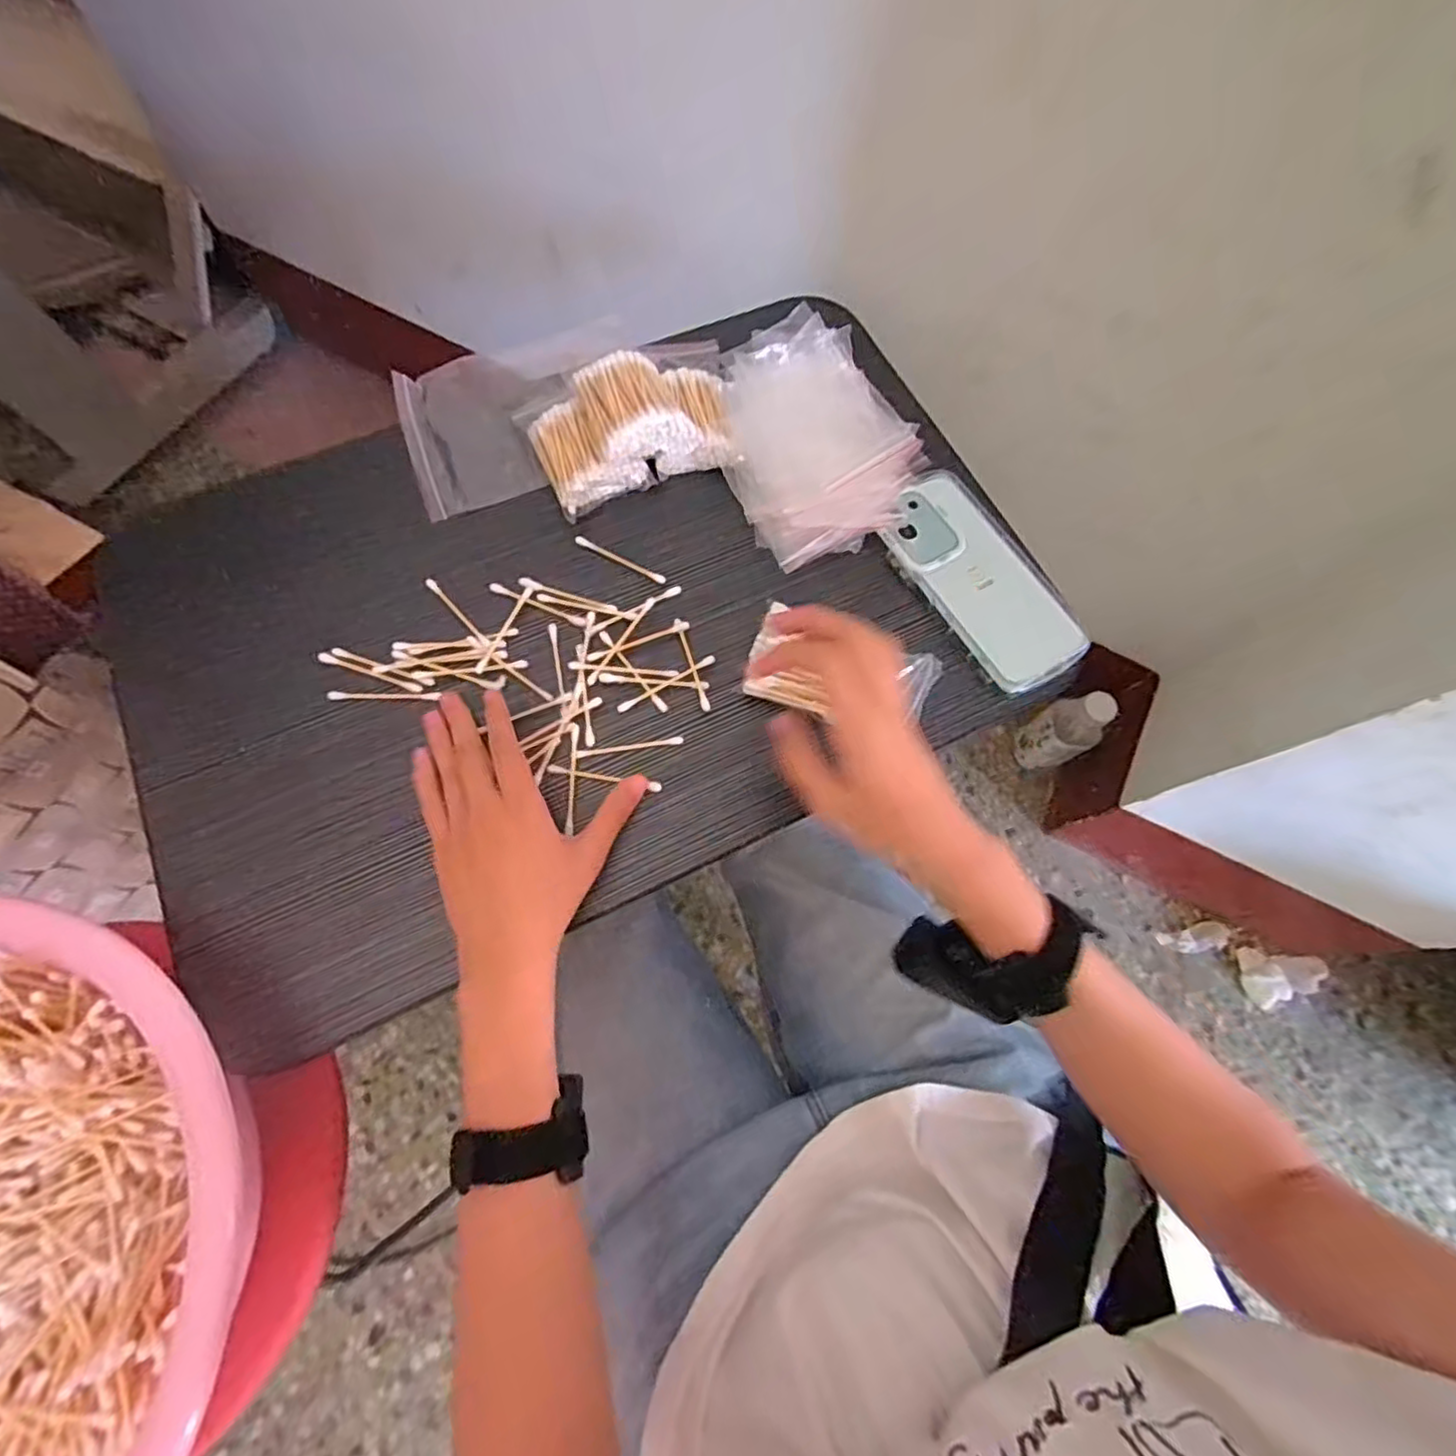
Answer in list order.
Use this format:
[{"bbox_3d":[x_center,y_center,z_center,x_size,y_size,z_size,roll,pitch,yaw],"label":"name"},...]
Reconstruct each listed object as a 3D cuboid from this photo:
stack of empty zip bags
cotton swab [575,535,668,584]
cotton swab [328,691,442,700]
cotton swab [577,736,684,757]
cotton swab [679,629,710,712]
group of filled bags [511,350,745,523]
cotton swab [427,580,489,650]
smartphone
[{"bbox_3d":[0.058,-0.207,0.472,0.143,0.023,0.164,-33,85,-12],"label":"stack of empty zip bags"},{"bbox_3d":[-0.075,-0.117,0.462,0.070,0.005,0.007,28,72,7],"label":"cotton swab"},{"bbox_3d":[-0.221,-0.021,0.427,0.067,0.004,0.006,0,71,-3],"label":"cotton swab"},{"bbox_3d":[-0.061,0.012,0.421,0.066,0.004,0.006,-8,71,-6],"label":"cotton swab"},{"bbox_3d":[-0.023,-0.042,0.427,0.005,0.004,0.068,-16,72,-8],"label":"cotton swab"},{"bbox_3d":[-0.068,-0.222,0.474,0.146,0.053,0.110,-19,73,-9],"label":"group of filled bags"},{"bbox_3d":[-0.180,-0.077,0.442,0.007,0.004,0.069,-40,77,-15],"label":"cotton swab"},{"bbox_3d":[0.176,-0.106,0.463,0.082,0.011,0.165,-30,75,-12],"label":"smartphone"}]

